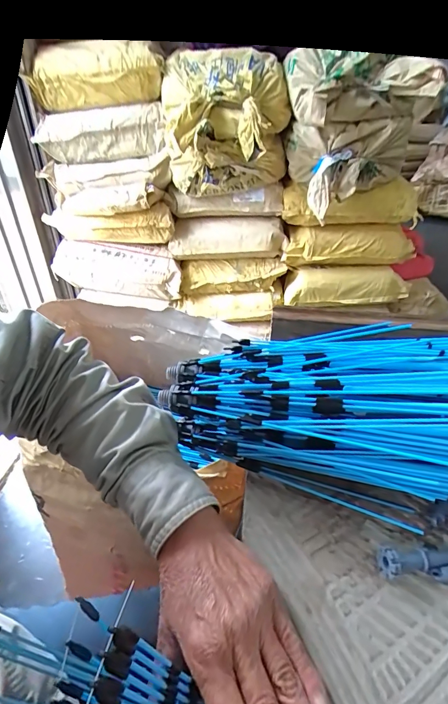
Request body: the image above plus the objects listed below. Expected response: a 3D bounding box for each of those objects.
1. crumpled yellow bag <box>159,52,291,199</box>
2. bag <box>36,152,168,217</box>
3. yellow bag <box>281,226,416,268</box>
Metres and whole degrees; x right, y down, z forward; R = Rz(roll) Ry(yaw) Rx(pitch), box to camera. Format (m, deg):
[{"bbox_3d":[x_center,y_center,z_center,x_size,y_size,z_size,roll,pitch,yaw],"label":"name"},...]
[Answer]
[{"bbox_3d":[0.011,-0.669,1.118,0.374,0.357,0.207,-3,37,-5],"label":"crumpled yellow bag"},{"bbox_3d":[-0.384,-0.551,1.234,0.418,0.154,0.129,3,37,2],"label":"bag"},{"bbox_3d":[0.440,-0.362,1.316,0.435,0.142,0.118,6,37,6],"label":"yellow bag"}]

